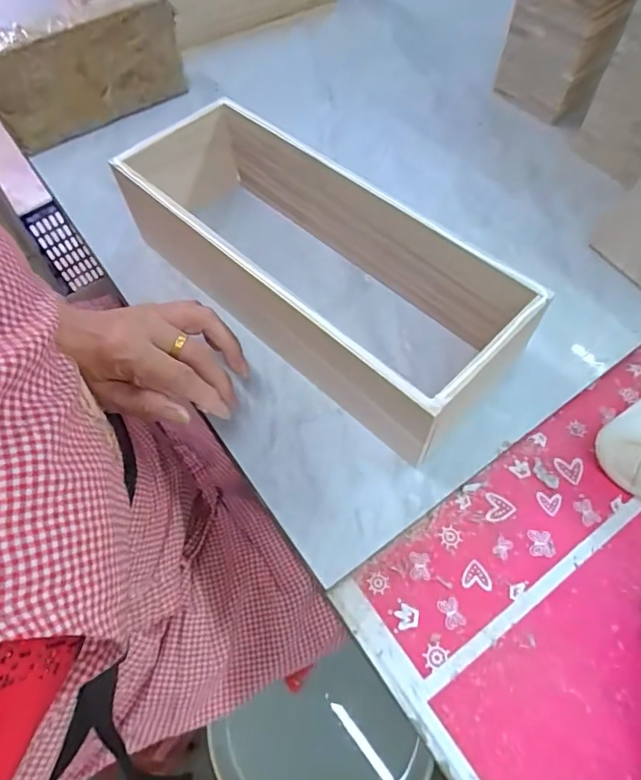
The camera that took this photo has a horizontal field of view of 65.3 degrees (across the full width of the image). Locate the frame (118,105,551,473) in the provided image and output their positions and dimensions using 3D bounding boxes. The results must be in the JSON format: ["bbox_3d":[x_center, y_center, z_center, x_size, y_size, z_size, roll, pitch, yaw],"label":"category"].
[{"bbox_3d":[-0.010,-0.101,0.406,0.341,0.095,0.121,39,69,22],"label":"frame"}]

